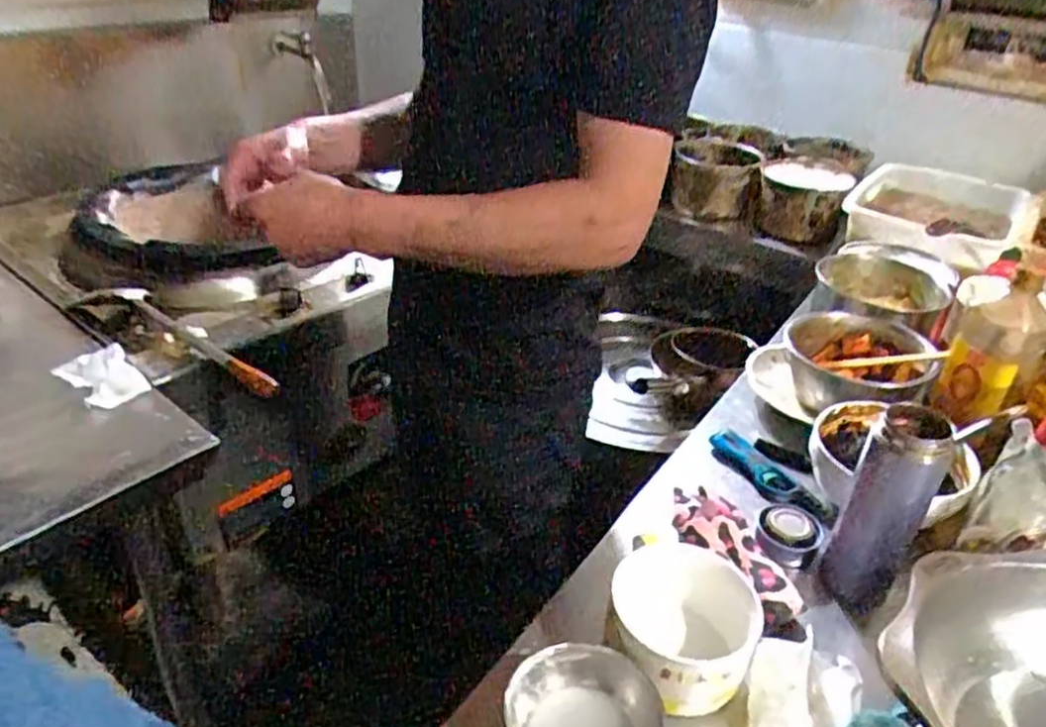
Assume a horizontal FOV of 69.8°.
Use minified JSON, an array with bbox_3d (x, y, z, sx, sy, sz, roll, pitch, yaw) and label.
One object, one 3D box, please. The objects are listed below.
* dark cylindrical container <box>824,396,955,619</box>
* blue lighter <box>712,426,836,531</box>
[{"bbox_3d":[0.359,0.147,0.748,0.073,0.207,0.074,24,37,25],"label":"dark cylindrical container"},{"bbox_3d":[0.305,0.142,0.933,0.040,0.036,0.171,-24,44,-38],"label":"blue lighter"}]

